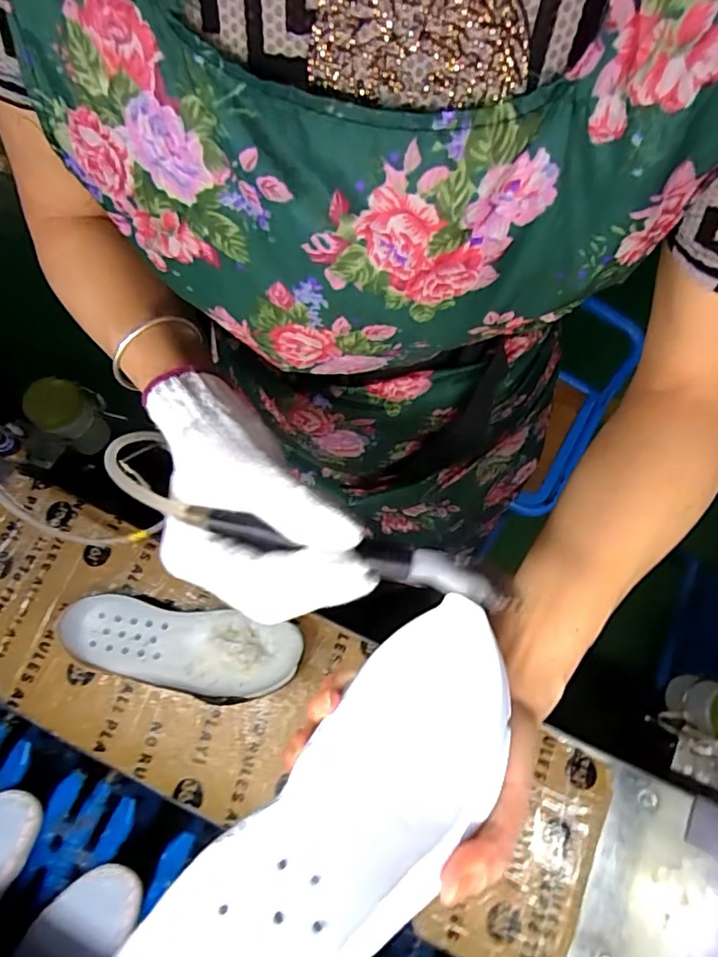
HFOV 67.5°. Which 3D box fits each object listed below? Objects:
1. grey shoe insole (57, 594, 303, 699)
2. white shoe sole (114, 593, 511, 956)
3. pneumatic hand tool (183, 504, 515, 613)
[{"bbox_3d":[-0.191,0.183,0.583,0.252,0.043,0.085,6,69,4],"label":"grey shoe insole"},{"bbox_3d":[-0.005,0.154,0.239,0.077,0.029,0.235,39,56,15],"label":"white shoe sole"},{"bbox_3d":[-0.007,0.034,0.252,0.153,0.019,0.020,12,69,1],"label":"pneumatic hand tool"}]

